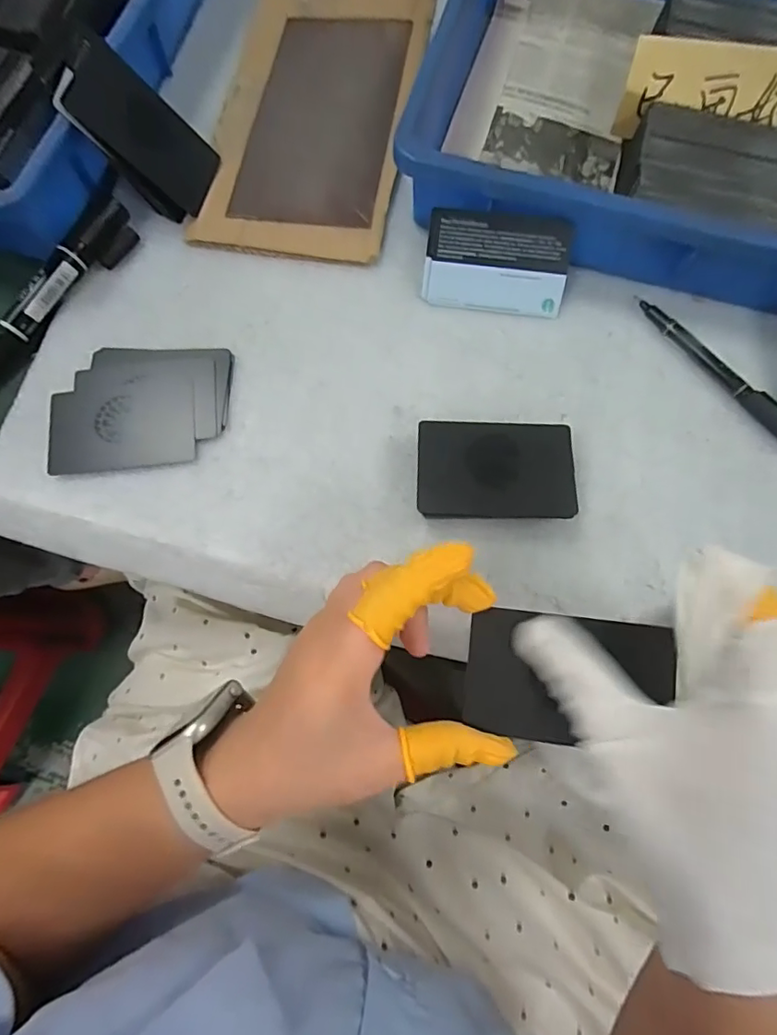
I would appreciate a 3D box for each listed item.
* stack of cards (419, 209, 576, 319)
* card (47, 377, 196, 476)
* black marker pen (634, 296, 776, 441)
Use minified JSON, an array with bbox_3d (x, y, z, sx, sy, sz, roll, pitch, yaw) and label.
[{"bbox_3d":[0.068,-0.159,0.334,0.087,0.004,0.054,7,117,2],"label":"stack of cards"},{"bbox_3d":[-0.159,-0.056,0.320,0.085,0.005,0.052,-7,78,-1],"label":"card"},{"bbox_3d":[0.205,-0.090,0.327,0.015,0.009,0.129,-39,80,-9],"label":"black marker pen"}]

